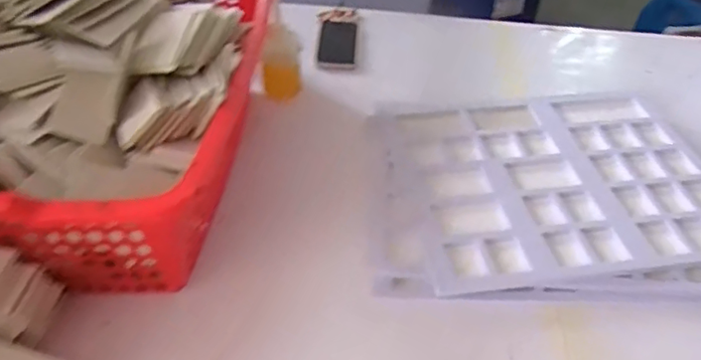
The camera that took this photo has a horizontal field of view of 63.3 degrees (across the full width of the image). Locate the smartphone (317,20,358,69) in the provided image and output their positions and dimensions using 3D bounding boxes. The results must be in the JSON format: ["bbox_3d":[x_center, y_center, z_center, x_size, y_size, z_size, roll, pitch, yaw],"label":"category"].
[{"bbox_3d":[-0.022,-0.252,1.054,0.069,0.010,0.150,4,41,1],"label":"smartphone"}]

